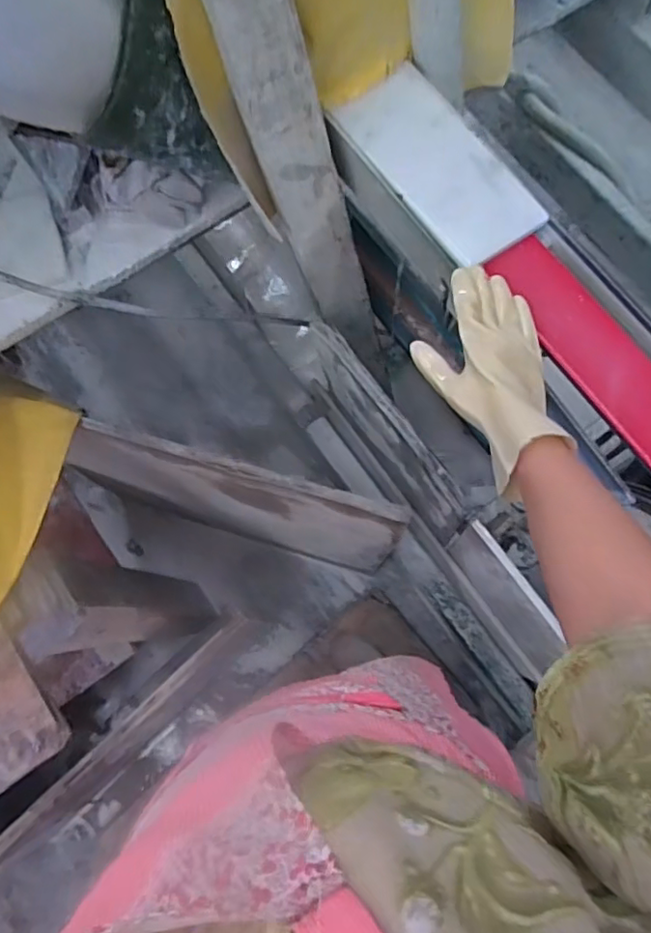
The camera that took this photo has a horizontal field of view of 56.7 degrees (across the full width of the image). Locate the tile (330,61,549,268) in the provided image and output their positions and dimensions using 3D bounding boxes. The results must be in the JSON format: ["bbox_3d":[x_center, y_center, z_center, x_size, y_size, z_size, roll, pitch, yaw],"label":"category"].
[{"bbox_3d":[0.113,-0.298,0.591,0.110,0.013,0.223,-34,76,-9],"label":"tile"}]

